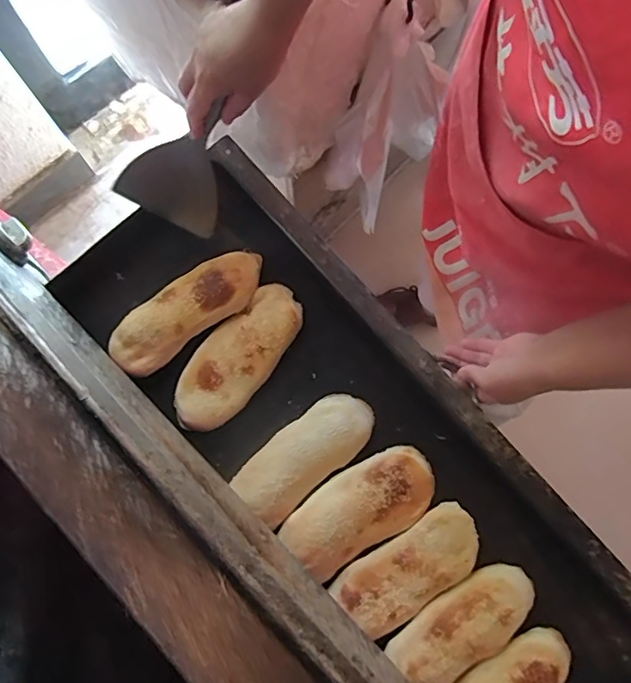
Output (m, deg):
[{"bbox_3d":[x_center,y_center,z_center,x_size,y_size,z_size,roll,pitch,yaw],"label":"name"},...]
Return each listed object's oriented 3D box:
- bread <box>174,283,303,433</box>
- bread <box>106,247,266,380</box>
[{"bbox_3d":[-0.094,0.019,0.632,0.082,0.029,0.195,38,80,8],"label":"bread"},{"bbox_3d":[-0.156,-0.041,0.635,0.205,0.028,0.075,-36,80,-8],"label":"bread"}]

